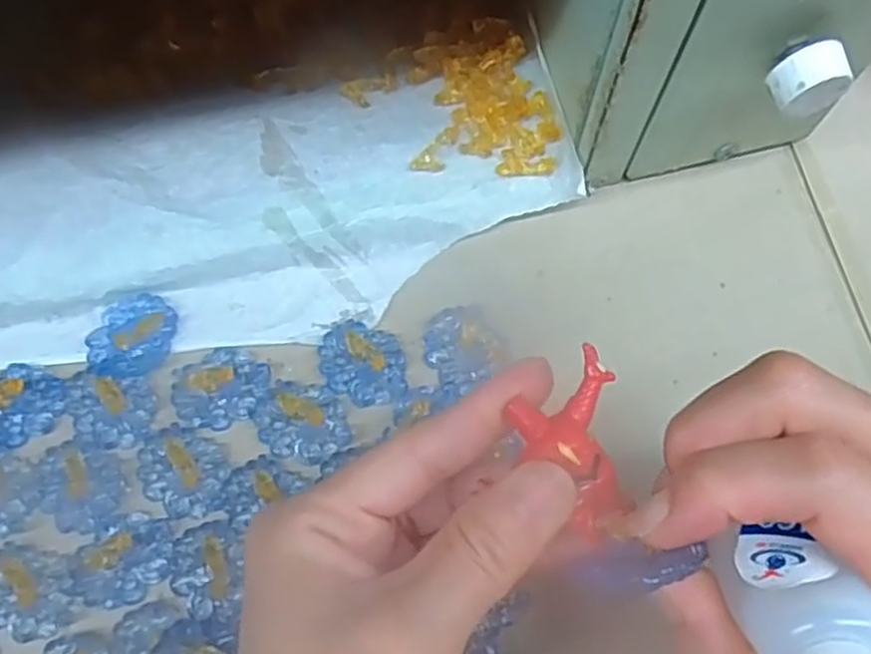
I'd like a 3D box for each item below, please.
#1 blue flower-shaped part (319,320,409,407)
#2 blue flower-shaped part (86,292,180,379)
[{"bbox_3d":[-0.028,0.015,0.298,0.038,0.008,0.028,33,76,9],"label":"blue flower-shaped part"},{"bbox_3d":[-0.122,0.003,0.295,0.029,0.009,0.035,8,74,2],"label":"blue flower-shaped part"}]

